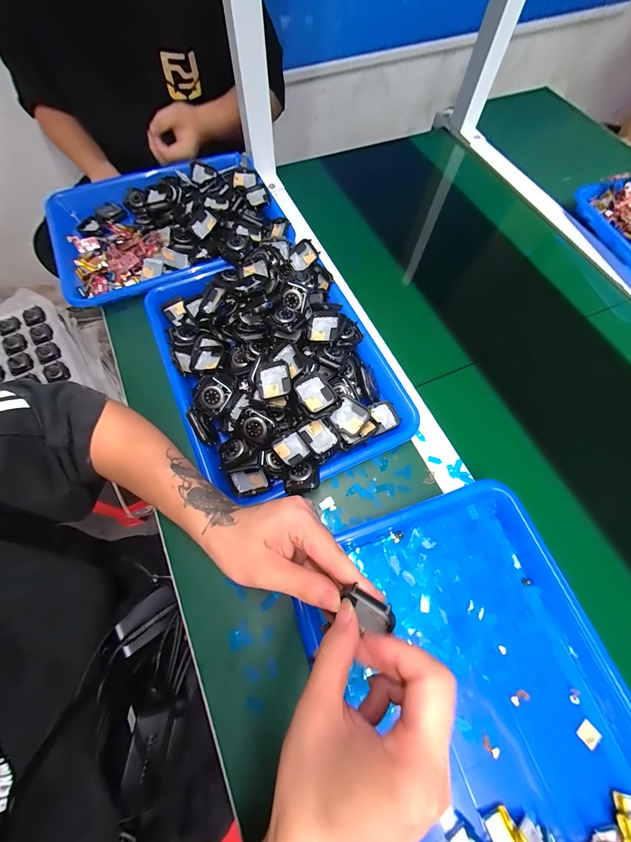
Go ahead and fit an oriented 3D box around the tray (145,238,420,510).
[{"bbox_3d":[-0.052,-0.084,0.369,0.252,0.058,0.330,-23,70,-10],"label":"tray"}]

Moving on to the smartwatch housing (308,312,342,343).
[{"bbox_3d":[0.009,-0.111,0.358,0.035,0.013,0.041,12,84,11],"label":"smartwatch housing"}]

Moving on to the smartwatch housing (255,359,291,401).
[{"bbox_3d":[-0.047,-0.044,0.335,0.037,0.013,0.043,-14,69,-6],"label":"smartwatch housing"}]

